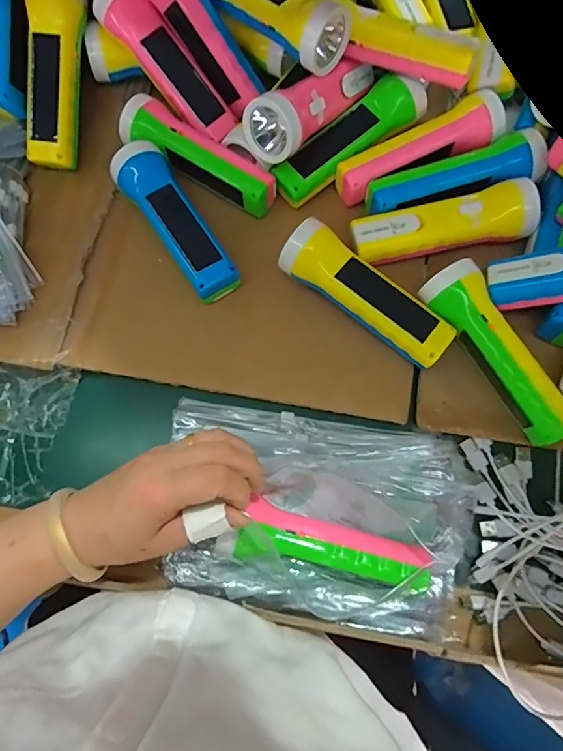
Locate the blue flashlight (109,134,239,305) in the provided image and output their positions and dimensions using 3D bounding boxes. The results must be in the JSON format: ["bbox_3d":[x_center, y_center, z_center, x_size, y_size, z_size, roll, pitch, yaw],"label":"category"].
[{"bbox_3d":[-0.099,-0.143,0.440,0.054,0.052,0.164,-36,77,-7],"label":"blue flashlight"}]

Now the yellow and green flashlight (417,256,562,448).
[{"bbox_3d":[0.178,-0.019,0.388,0.041,0.045,0.158,-31,77,-6],"label":"yellow and green flashlight"}]

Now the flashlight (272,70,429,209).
[{"bbox_3d":[0.064,-0.230,0.450,0.158,0.047,0.048,-36,77,-7],"label":"flashlight"}]

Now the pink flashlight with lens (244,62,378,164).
[{"bbox_3d":[0.036,-0.255,0.432,0.053,0.047,0.156,44,68,12],"label":"pink flashlight with lens"}]

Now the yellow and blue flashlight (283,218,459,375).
[{"bbox_3d":[0.074,-0.070,0.399,0.159,0.035,0.044,37,79,10],"label":"yellow and blue flashlight"}]

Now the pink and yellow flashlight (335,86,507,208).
[{"bbox_3d":[0.133,-0.219,0.445,0.167,0.039,0.048,-24,76,-4],"label":"pink and yellow flashlight"}]

